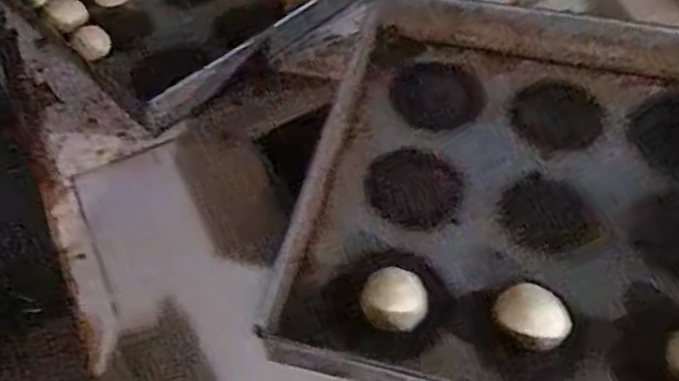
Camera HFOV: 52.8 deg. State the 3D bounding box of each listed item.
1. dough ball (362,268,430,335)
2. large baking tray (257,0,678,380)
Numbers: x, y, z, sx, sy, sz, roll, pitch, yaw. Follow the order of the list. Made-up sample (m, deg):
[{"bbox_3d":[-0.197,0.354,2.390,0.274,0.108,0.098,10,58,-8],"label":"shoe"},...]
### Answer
[{"bbox_3d":[0.045,0.088,0.548,0.050,0.033,0.049,-2,52,2],"label":"dough ball"},{"bbox_3d":[0.186,0.002,0.609,0.414,0.076,0.424,10,53,11],"label":"large baking tray"}]

